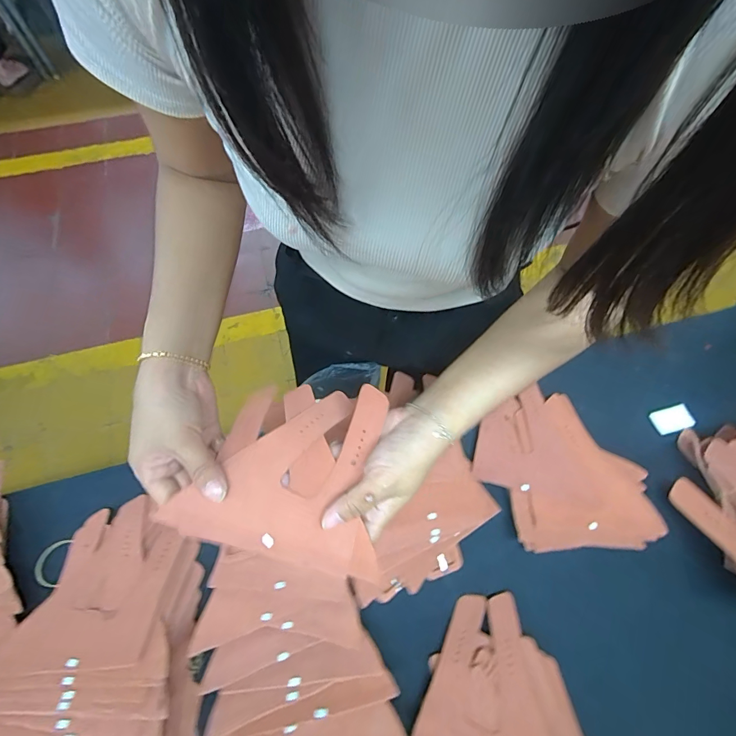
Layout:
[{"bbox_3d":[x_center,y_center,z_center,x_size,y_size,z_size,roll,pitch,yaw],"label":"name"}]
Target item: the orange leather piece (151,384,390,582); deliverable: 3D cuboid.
[{"bbox_3d":[-0.064,0.082,0.338,0.157,0.046,0.148,12,66,4],"label":"orange leather piece"}]

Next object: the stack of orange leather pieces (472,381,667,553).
[{"bbox_3d":[0.242,0.140,0.488,0.171,0.015,0.220,-35,71,-16],"label":"stack of orange leather pieces"}]

